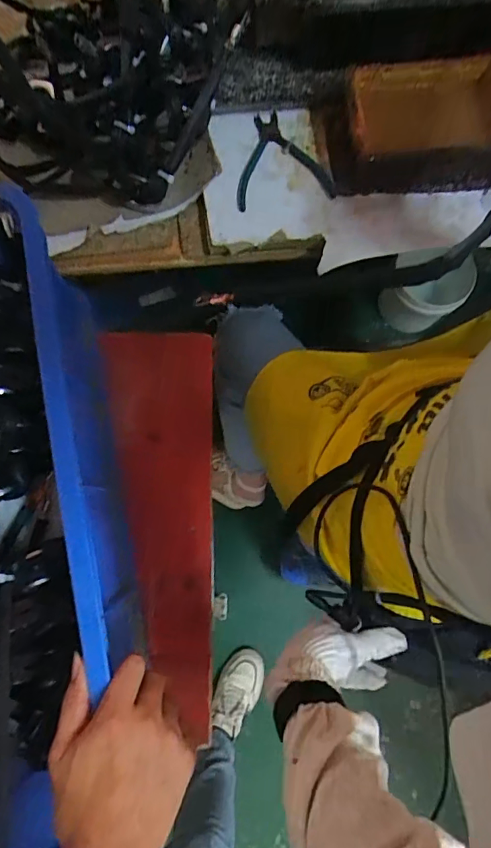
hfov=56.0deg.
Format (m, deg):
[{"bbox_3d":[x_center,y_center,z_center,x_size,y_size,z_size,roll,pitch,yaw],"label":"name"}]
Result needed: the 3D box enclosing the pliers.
[{"bbox_3d":[0.047,-0.353,0.611,0.126,0.013,0.140,-6,80,-1],"label":"pliers"}]

